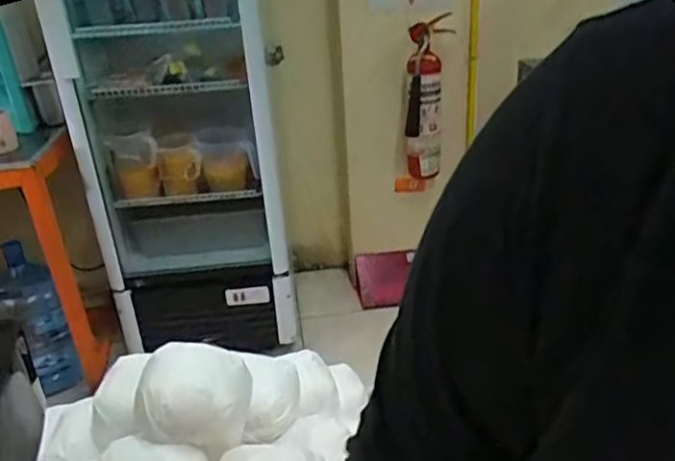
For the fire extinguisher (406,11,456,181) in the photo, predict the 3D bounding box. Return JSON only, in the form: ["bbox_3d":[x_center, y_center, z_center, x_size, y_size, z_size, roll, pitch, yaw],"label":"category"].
[{"bbox_3d":[0.257,-0.361,1.810,0.109,0.483,0.155,5,26,17],"label":"fire extinguisher"}]

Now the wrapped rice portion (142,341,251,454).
[{"bbox_3d":[-0.109,0.128,0.493,0.077,0.063,0.077,-9,25,-12],"label":"wrapped rice portion"}]

